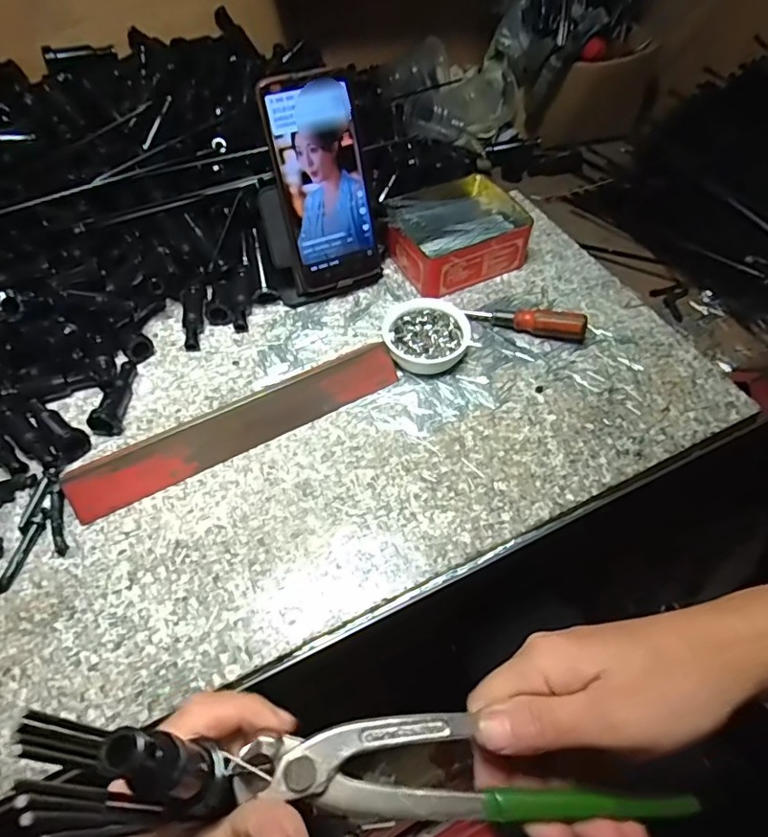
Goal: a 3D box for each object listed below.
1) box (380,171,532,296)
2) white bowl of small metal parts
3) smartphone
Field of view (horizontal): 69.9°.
[{"bbox_3d":[0.067,-0.183,0.541,0.126,0.050,0.110,-23,57,-16],"label":"box"},{"bbox_3d":[0.034,-0.070,0.471,0.073,0.028,0.070,0,54,0],"label":"white bowl of small metal parts"},{"bbox_3d":[-0.049,-0.198,0.468,0.078,0.165,0.006,-21,33,-13],"label":"smartphone"}]

